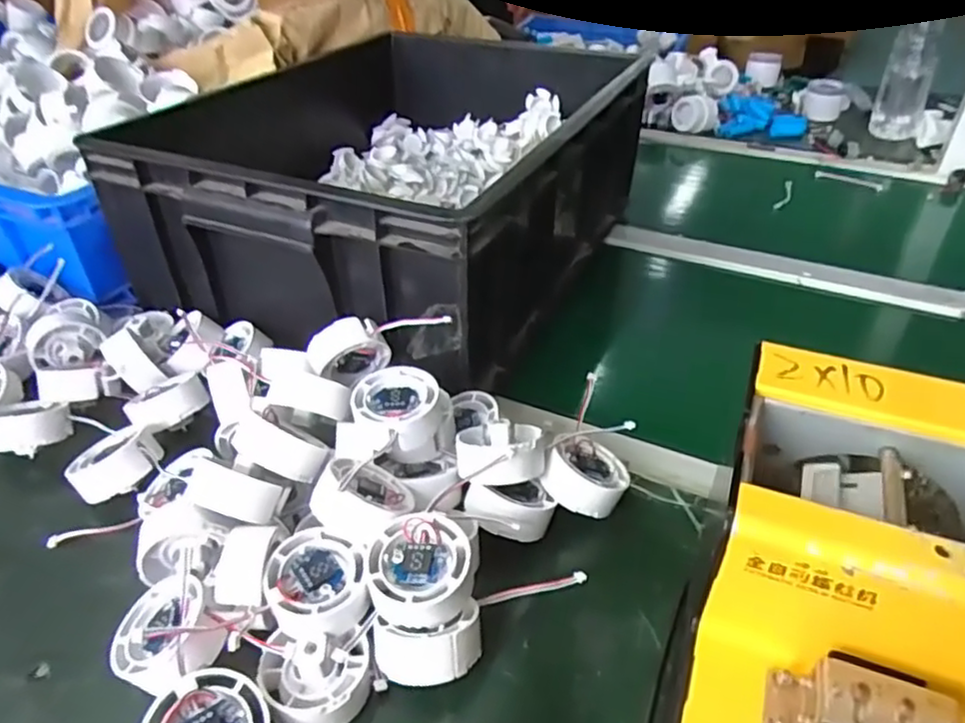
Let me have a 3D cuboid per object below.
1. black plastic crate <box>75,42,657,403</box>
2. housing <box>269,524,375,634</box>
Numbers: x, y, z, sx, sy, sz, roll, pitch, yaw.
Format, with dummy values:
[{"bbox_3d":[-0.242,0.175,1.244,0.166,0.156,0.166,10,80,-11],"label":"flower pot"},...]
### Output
[{"bbox_3d":[-0.077,-0.185,0.667,0.369,0.160,0.461,16,40,20],"label":"black plastic crate"},{"bbox_3d":[-0.087,0.116,0.352,0.049,0.021,0.054,-18,41,-21],"label":"housing"}]

